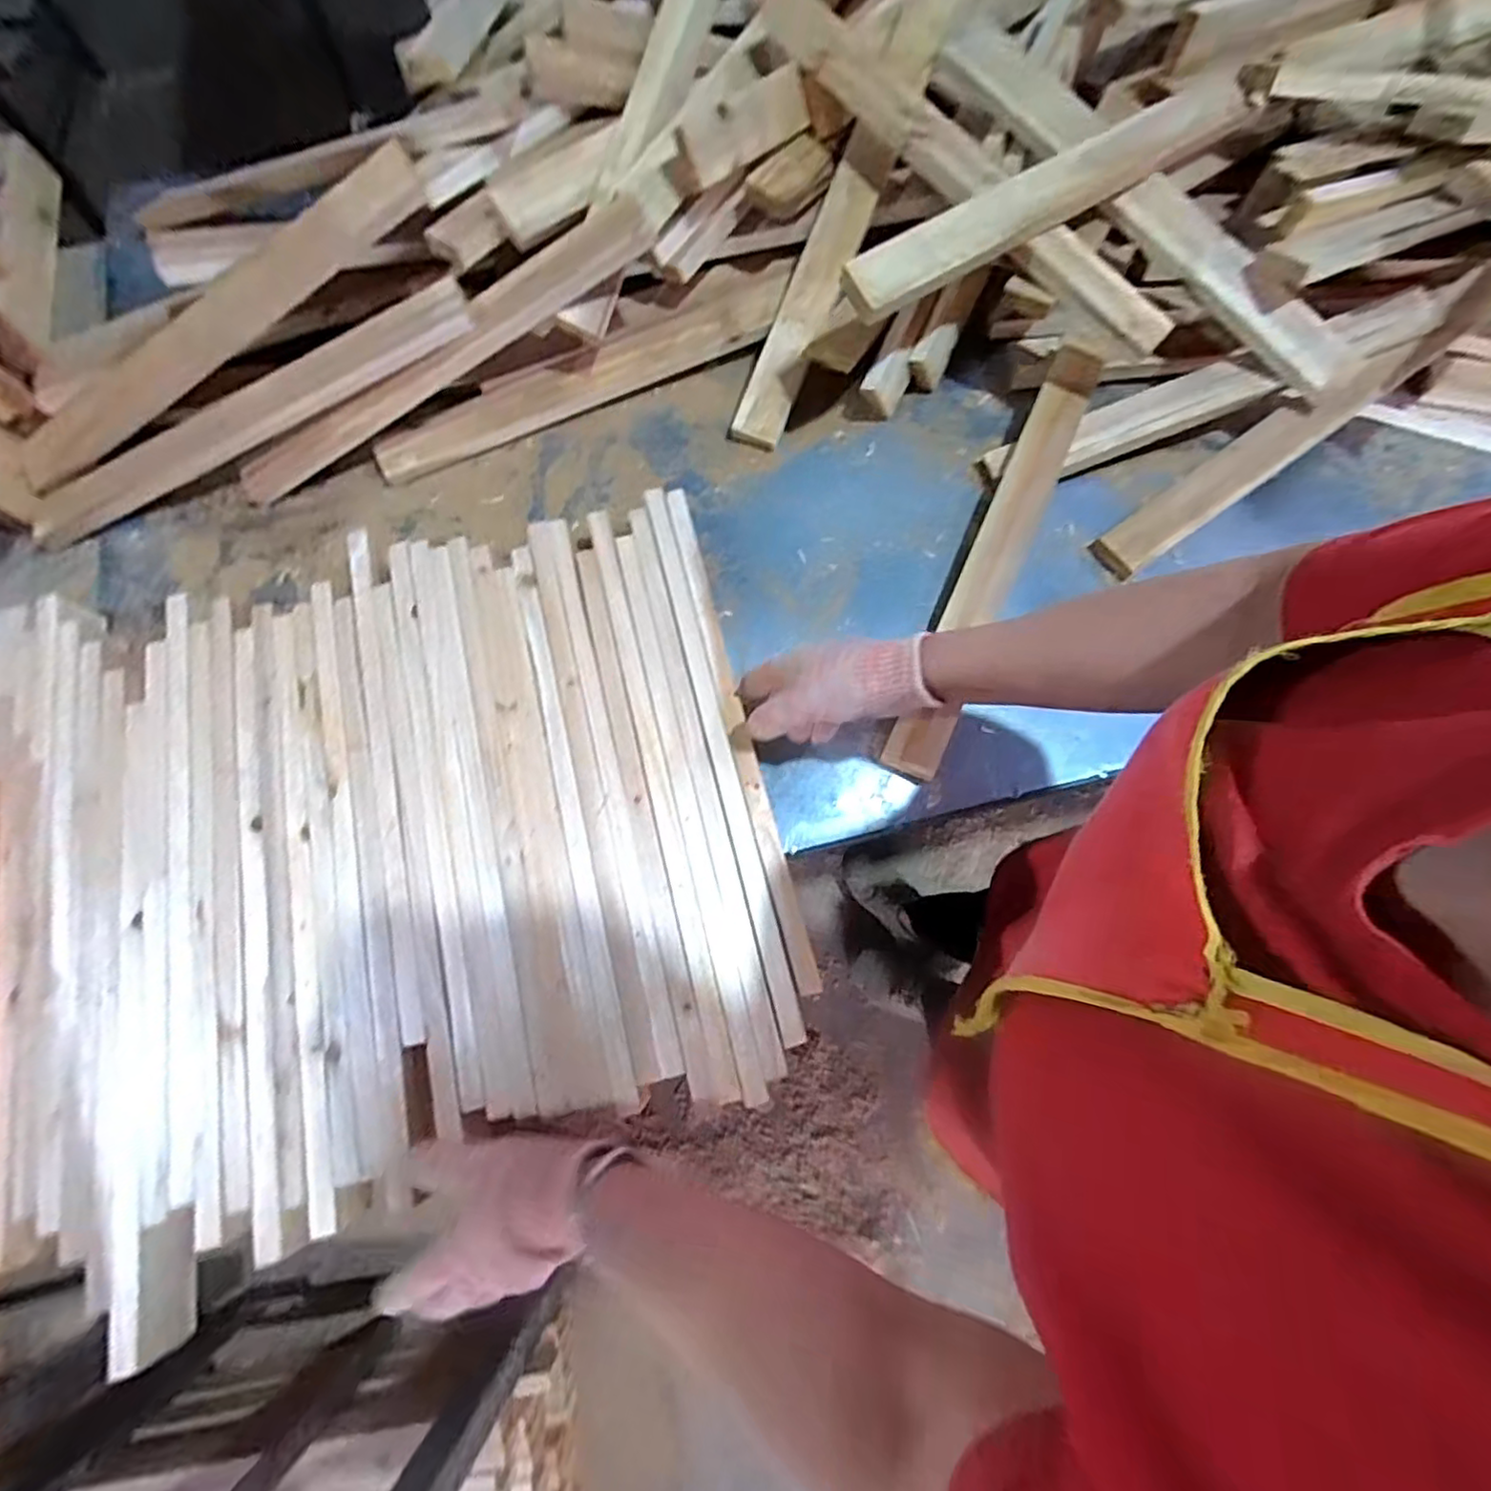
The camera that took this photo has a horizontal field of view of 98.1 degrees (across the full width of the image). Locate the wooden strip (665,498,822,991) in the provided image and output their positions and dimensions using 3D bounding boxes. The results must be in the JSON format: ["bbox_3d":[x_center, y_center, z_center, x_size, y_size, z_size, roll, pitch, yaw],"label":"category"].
[{"bbox_3d":[-0.007,-0.029,0.579,0.016,0.016,0.478,-14,73,-4],"label":"wooden strip"}]

